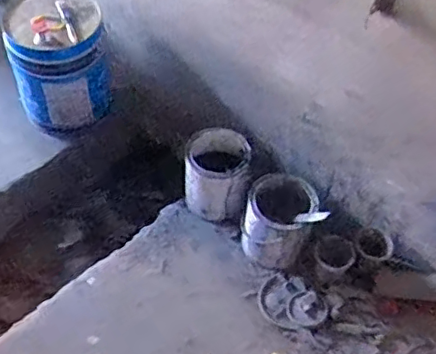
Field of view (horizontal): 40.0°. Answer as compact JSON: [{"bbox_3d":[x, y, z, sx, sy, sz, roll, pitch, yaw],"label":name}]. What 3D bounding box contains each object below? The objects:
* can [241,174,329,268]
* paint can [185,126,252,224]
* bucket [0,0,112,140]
[{"bbox_3d":[0.156,0.119,1.510,0.182,0.236,0.144,8,52,2],"label":"can"},{"bbox_3d":[-0.002,0.008,1.580,0.167,0.196,0.193,1,52,-3],"label":"paint can"},{"bbox_3d":[-0.462,-0.333,1.740,0.253,0.357,0.256,2,52,-2],"label":"bucket"}]

